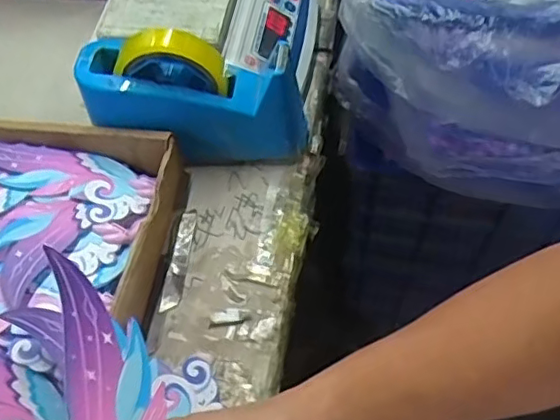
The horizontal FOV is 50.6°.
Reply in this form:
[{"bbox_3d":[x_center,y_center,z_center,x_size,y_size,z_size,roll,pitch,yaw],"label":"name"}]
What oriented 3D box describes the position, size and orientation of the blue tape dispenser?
[{"bbox_3d":[-0.077,-0.107,0.545,0.200,0.112,0.071,7,56,7],"label":"blue tape dispenser"}]

